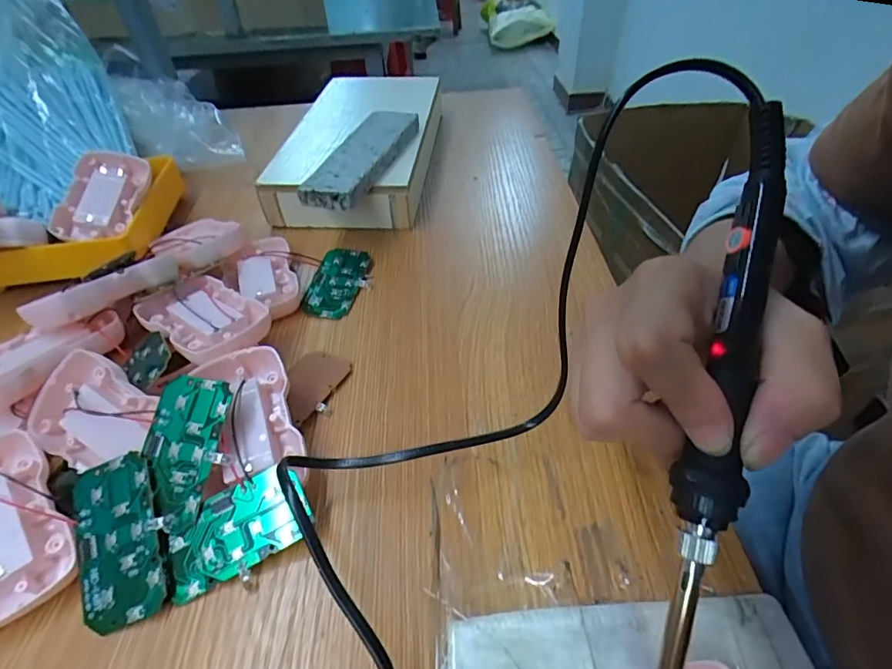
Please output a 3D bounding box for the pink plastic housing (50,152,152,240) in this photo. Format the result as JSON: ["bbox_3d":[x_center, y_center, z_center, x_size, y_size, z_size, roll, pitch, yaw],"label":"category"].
[{"bbox_3d":[-0.281,-0.112,0.387,0.056,0.015,0.081,10,68,-12],"label":"pink plastic housing"}]

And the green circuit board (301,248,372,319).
[{"bbox_3d":[-0.083,-0.042,0.369,0.041,0.011,0.069,8,46,11],"label":"green circuit board"}]

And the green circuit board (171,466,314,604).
[{"bbox_3d":[-0.099,0.092,0.226,0.067,0.004,0.036,-26,71,-9],"label":"green circuit board"}]

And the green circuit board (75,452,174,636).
[{"bbox_3d":[-0.151,0.094,0.221,0.042,0.004,0.073,-20,71,-2],"label":"green circuit board"}]

